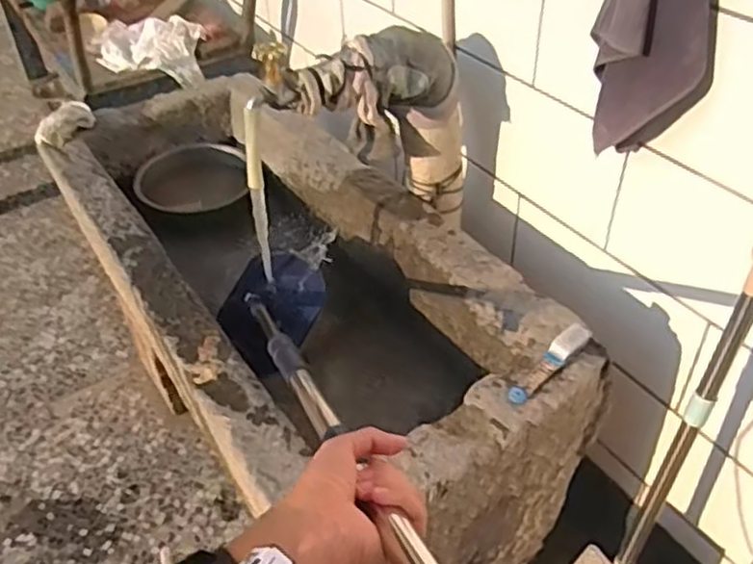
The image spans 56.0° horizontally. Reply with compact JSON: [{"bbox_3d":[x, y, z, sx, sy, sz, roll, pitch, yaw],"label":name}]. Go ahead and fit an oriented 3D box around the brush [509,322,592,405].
[{"bbox_3d":[0.229,0.105,0.926,0.028,0.024,0.158,35,63,29],"label":"brush"}]

